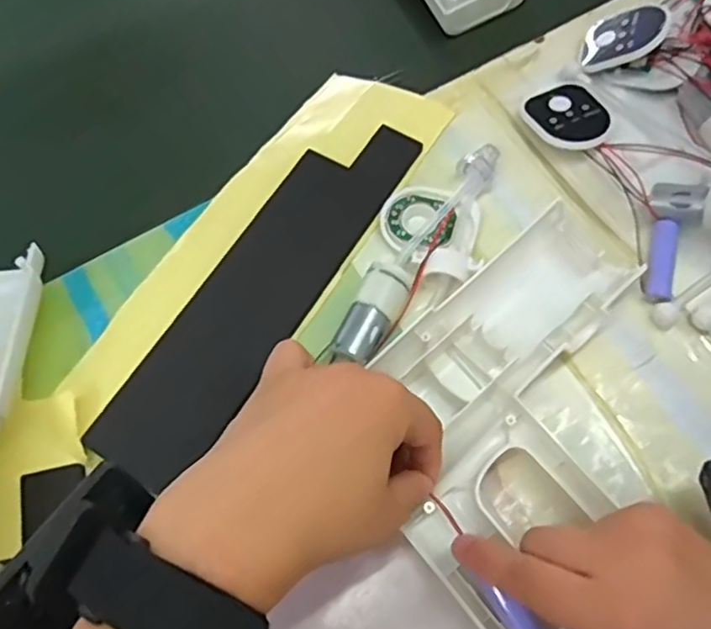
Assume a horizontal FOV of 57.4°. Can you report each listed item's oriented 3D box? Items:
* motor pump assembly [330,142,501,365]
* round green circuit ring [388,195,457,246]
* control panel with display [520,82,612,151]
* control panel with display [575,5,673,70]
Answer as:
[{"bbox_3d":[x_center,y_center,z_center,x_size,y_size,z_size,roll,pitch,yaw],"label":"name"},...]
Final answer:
[{"bbox_3d":[0.036,-0.038,0.374,0.026,0.025,0.159,30,69,16],"label":"motor pump assembly"},{"bbox_3d":[0.040,-0.057,0.388,0.040,0.008,0.034,15,66,10],"label":"round green circuit ring"},{"bbox_3d":[0.136,-0.129,0.419,0.054,0.015,0.055,22,67,13],"label":"control panel with display"},{"bbox_3d":[0.177,-0.184,0.426,0.055,0.006,0.041,-8,64,36],"label":"control panel with display"}]

